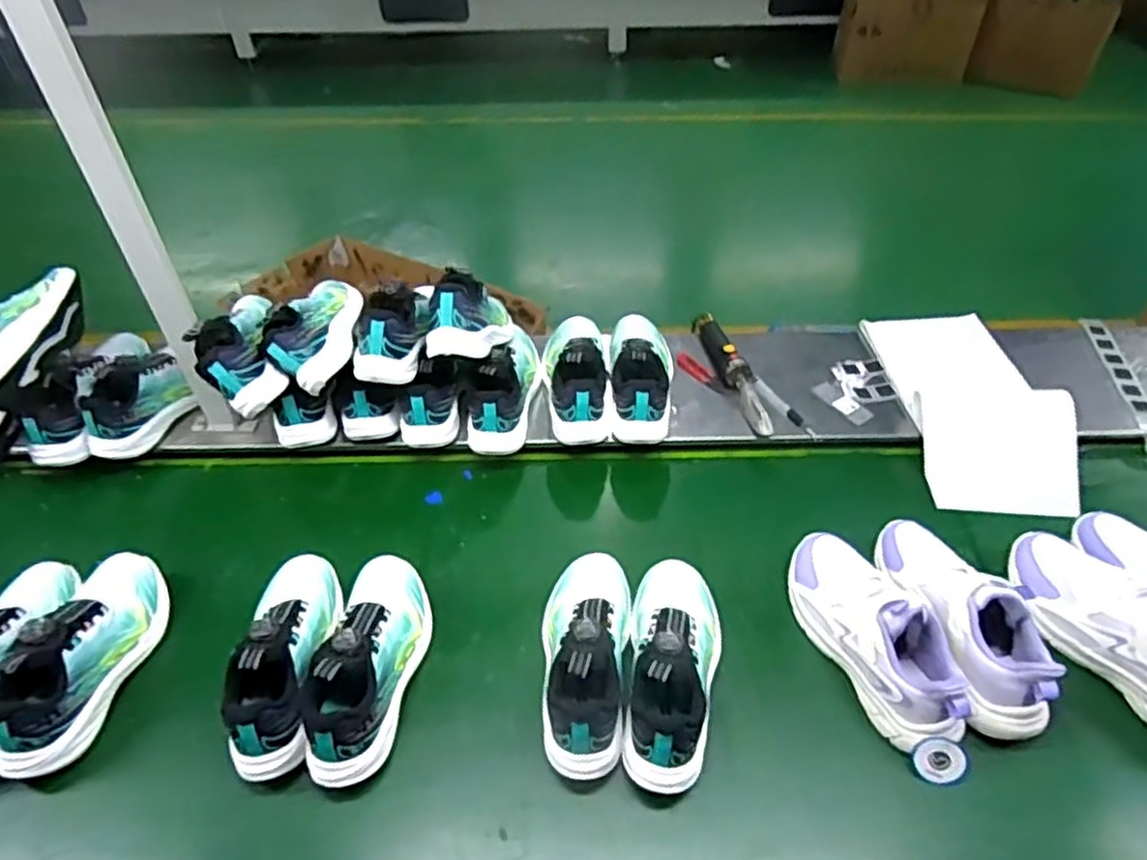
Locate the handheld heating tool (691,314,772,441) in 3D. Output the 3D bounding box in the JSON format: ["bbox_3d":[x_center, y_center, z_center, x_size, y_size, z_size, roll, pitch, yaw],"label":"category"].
[{"bbox_3d":[0.234,-0.099,1.071,0.034,0.053,0.279,-8,45,-8],"label":"handheld heating tool"}]

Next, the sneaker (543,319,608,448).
[{"bbox_3d":[0.004,-0.092,1.011,0.088,0.096,0.211,-2,44,-2],"label":"sneaker"}]

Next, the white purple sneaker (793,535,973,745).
[{"bbox_3d":[0.317,0.198,0.752,0.101,0.106,0.246,-11,45,-11],"label":"white purple sneaker"}]

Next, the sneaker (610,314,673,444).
[{"bbox_3d":[0.099,-0.081,1.019,0.091,0.116,0.212,3,44,3],"label":"sneaker"}]

